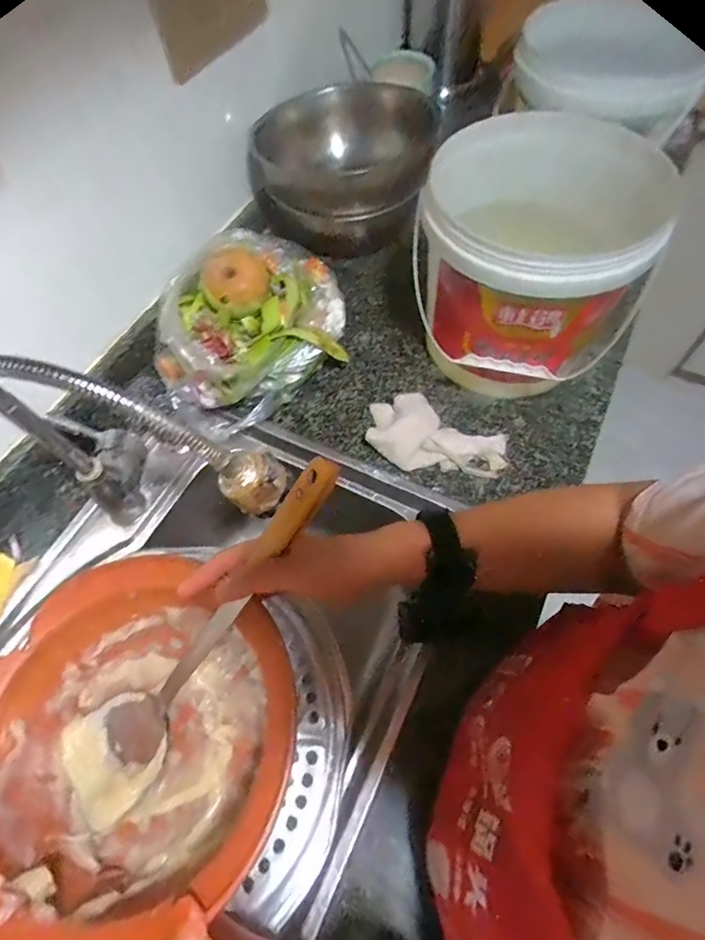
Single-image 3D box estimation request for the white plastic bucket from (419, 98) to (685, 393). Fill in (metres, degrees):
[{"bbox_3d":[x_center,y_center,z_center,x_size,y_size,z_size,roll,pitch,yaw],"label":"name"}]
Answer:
[{"bbox_3d":[0.195,-0.222,0.555,0.215,0.232,0.221,-1,61,3],"label":"white plastic bucket"}]

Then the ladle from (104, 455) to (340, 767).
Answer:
[{"bbox_3d":[-0.107,0.121,0.385,0.049,0.029,0.333,46,113,24],"label":"ladle"}]

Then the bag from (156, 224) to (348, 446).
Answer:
[{"bbox_3d":[-0.122,-0.179,0.612,0.256,0.133,0.195,-42,67,-18],"label":"bag"}]

